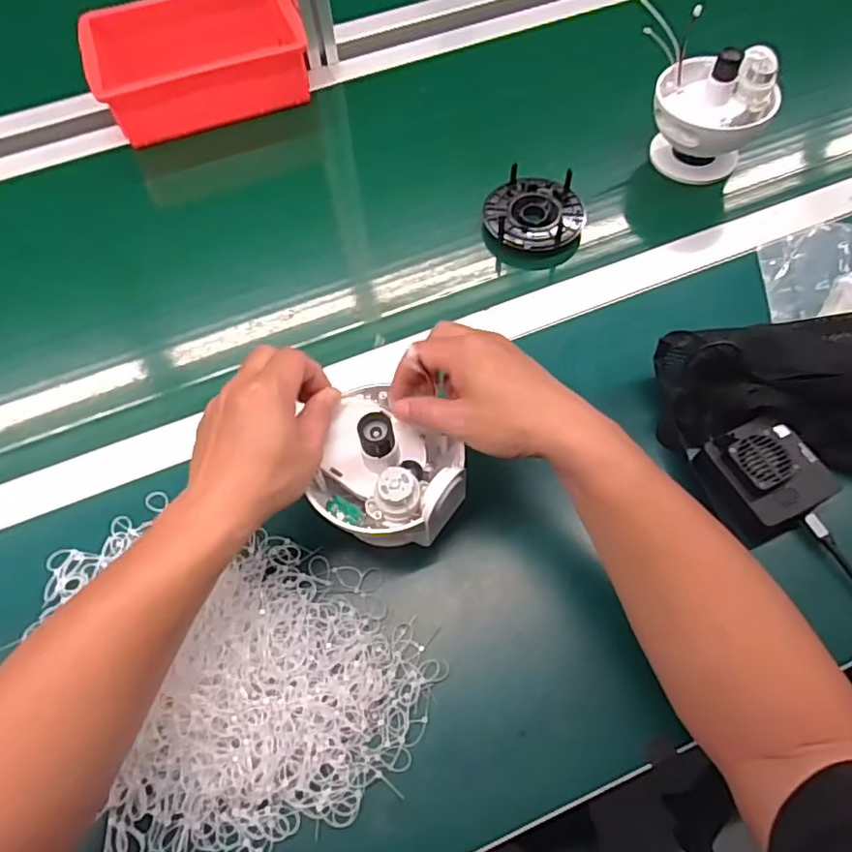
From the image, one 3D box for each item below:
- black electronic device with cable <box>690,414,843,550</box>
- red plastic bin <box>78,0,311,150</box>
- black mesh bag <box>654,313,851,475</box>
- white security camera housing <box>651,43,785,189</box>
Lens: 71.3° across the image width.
[{"bbox_3d":[0.262,0.041,0.461,0.079,0.049,0.085,-23,64,-11],"label":"black electronic device with cable"},{"bbox_3d":[-0.270,-0.438,0.709,0.240,0.072,0.151,-18,63,-9],"label":"red plastic bin"},{"bbox_3d":[0.351,-0.036,0.458,0.315,0.095,0.114,1,62,1],"label":"black mesh bag"},{"bbox_3d":[0.289,-0.319,0.607,0.109,0.112,0.099,21,61,12],"label":"white security camera housing"}]

